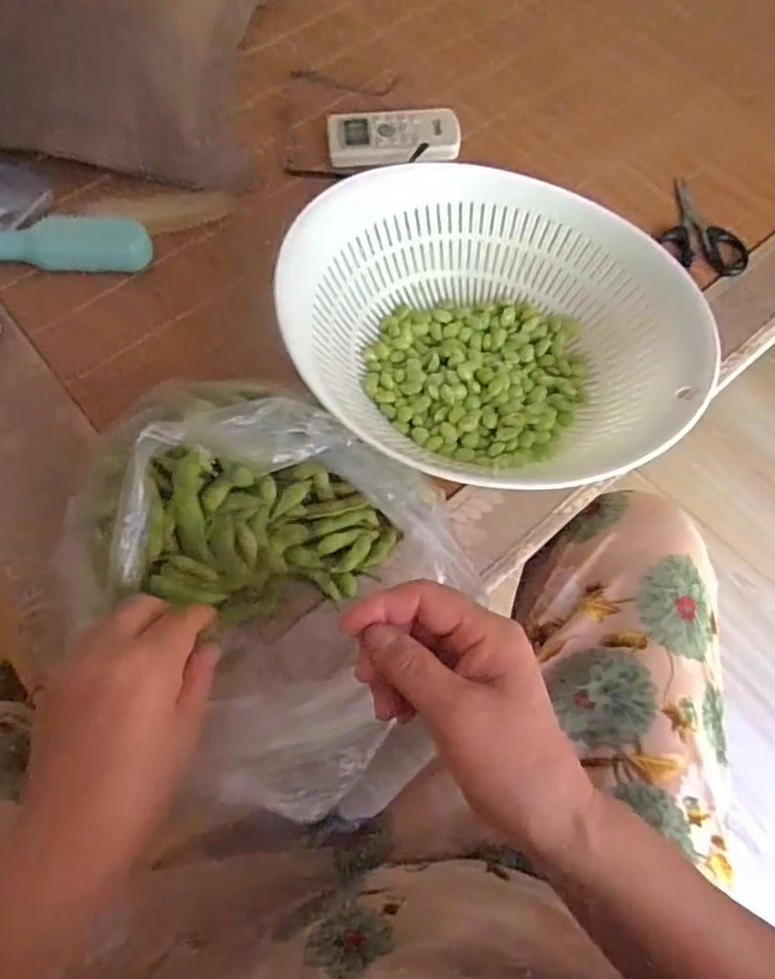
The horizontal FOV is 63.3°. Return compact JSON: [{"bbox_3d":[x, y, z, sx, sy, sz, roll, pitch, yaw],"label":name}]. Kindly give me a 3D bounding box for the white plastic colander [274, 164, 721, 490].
[{"bbox_3d":[0.072,-0.108,0.461,0.282,0.101,0.244,34,72,13],"label":"white plastic colander"}]

